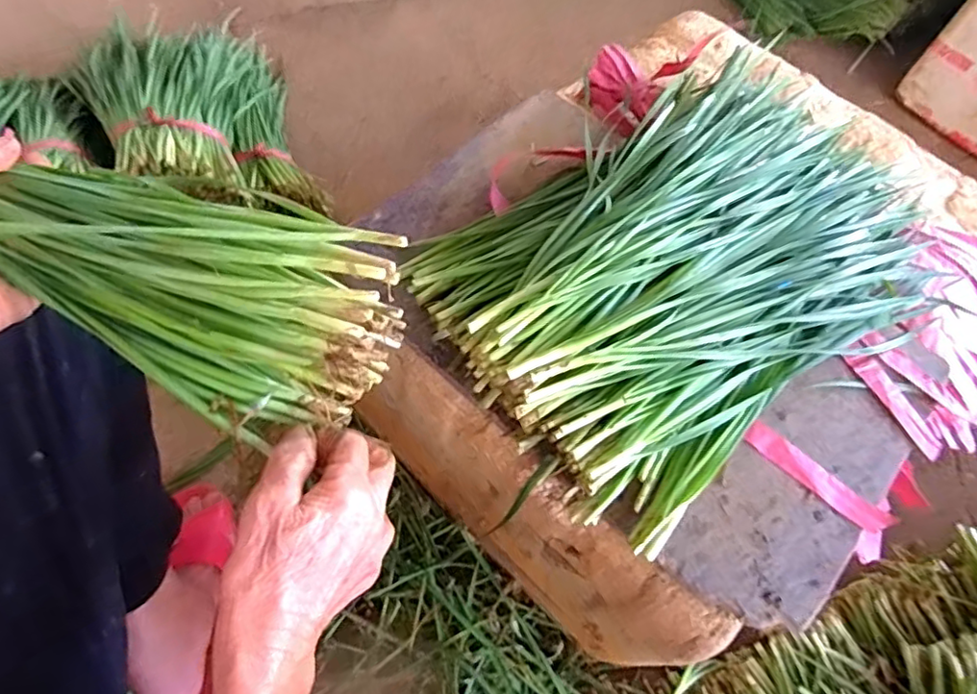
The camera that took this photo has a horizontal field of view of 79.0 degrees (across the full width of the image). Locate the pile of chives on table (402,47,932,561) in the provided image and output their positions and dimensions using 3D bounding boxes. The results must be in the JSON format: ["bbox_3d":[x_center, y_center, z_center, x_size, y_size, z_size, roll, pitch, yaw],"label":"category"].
[{"bbox_3d":[0.166,-0.079,0.454,0.419,0.085,0.278,-32,69,-18],"label":"pile of chives on table"}]

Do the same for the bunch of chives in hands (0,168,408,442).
[{"bbox_3d":[-0.242,-0.062,0.326,0.409,0.113,0.096,21,63,2],"label":"bunch of chives in hands"}]

